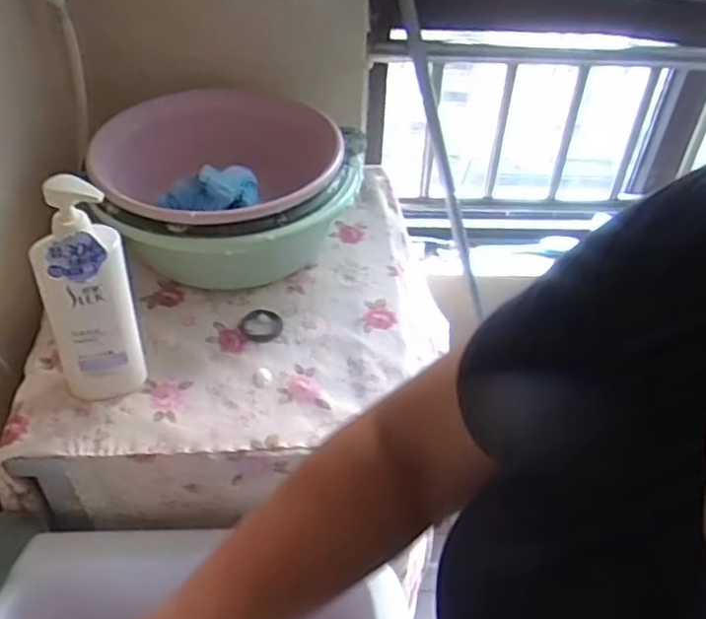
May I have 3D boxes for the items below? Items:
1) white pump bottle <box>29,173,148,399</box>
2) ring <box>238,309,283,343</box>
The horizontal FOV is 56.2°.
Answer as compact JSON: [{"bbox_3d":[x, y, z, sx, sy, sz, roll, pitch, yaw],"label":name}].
[{"bbox_3d":[-0.282,-0.012,0.699,0.094,0.267,0.045,-14,46,-17],"label":"white pump bottle"},{"bbox_3d":[-0.122,0.022,0.878,0.057,0.006,0.058,1,43,-1],"label":"ring"}]

